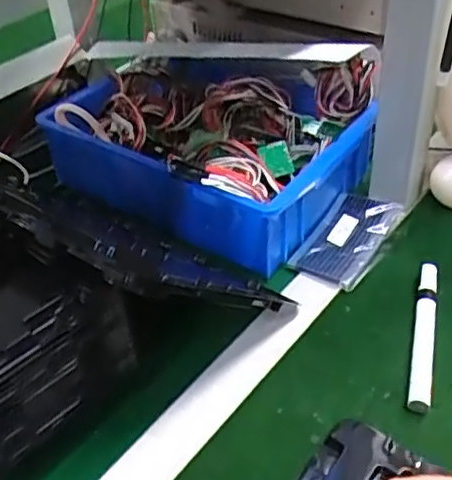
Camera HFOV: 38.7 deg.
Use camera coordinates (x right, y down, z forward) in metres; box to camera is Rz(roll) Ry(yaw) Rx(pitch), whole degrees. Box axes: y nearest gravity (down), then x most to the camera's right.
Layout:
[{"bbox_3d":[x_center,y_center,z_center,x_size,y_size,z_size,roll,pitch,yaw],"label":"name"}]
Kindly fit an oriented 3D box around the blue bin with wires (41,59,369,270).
[{"bbox_3d":[-0.026,-0.109,0.647,0.302,0.108,0.201,23,48,27],"label":"blue bin with wires"}]

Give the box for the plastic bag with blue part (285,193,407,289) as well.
[{"bbox_3d":[0.111,-0.002,0.588,0.061,0.021,0.106,22,53,27],"label":"plastic bag with blue part"}]

